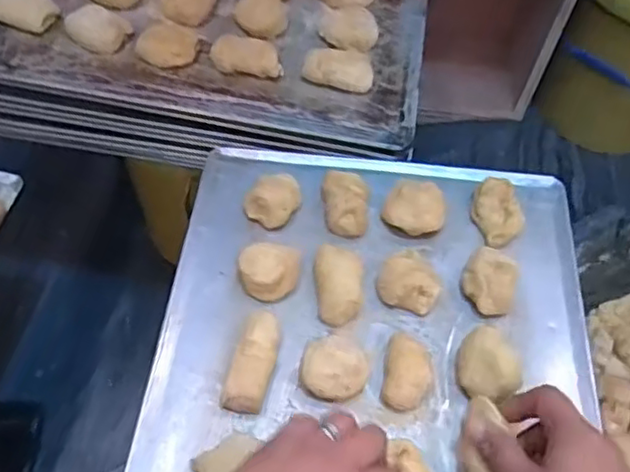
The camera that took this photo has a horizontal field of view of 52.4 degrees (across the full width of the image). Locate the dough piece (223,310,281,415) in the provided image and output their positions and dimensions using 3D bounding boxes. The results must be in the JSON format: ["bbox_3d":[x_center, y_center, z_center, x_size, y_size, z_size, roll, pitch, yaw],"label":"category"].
[{"bbox_3d":[-0.044,0.093,0.473,0.029,0.020,0.074,13,65,6],"label":"dough piece"}]

